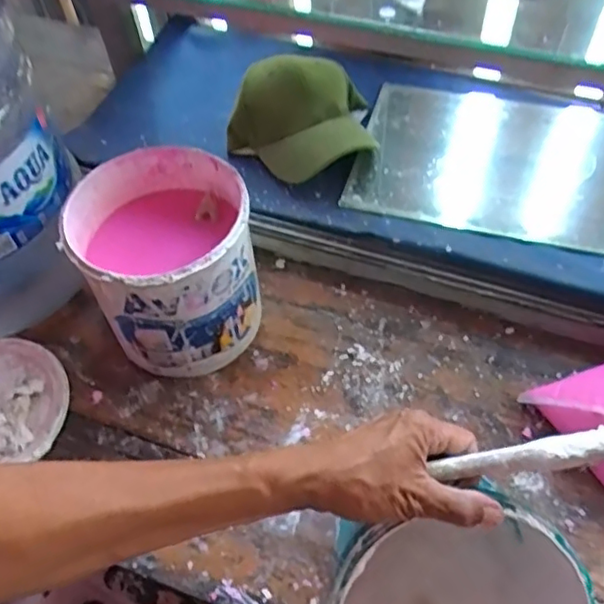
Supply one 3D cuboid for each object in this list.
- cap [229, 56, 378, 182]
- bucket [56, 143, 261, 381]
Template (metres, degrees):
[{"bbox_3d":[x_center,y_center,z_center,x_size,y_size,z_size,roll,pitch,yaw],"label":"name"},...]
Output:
[{"bbox_3d":[-0.003,-0.249,0.821,0.192,0.091,0.171,-7,55,-1],"label":"cap"},{"bbox_3d":[-0.142,-0.039,0.671,0.170,0.190,0.178,-2,55,3],"label":"bucket"}]

